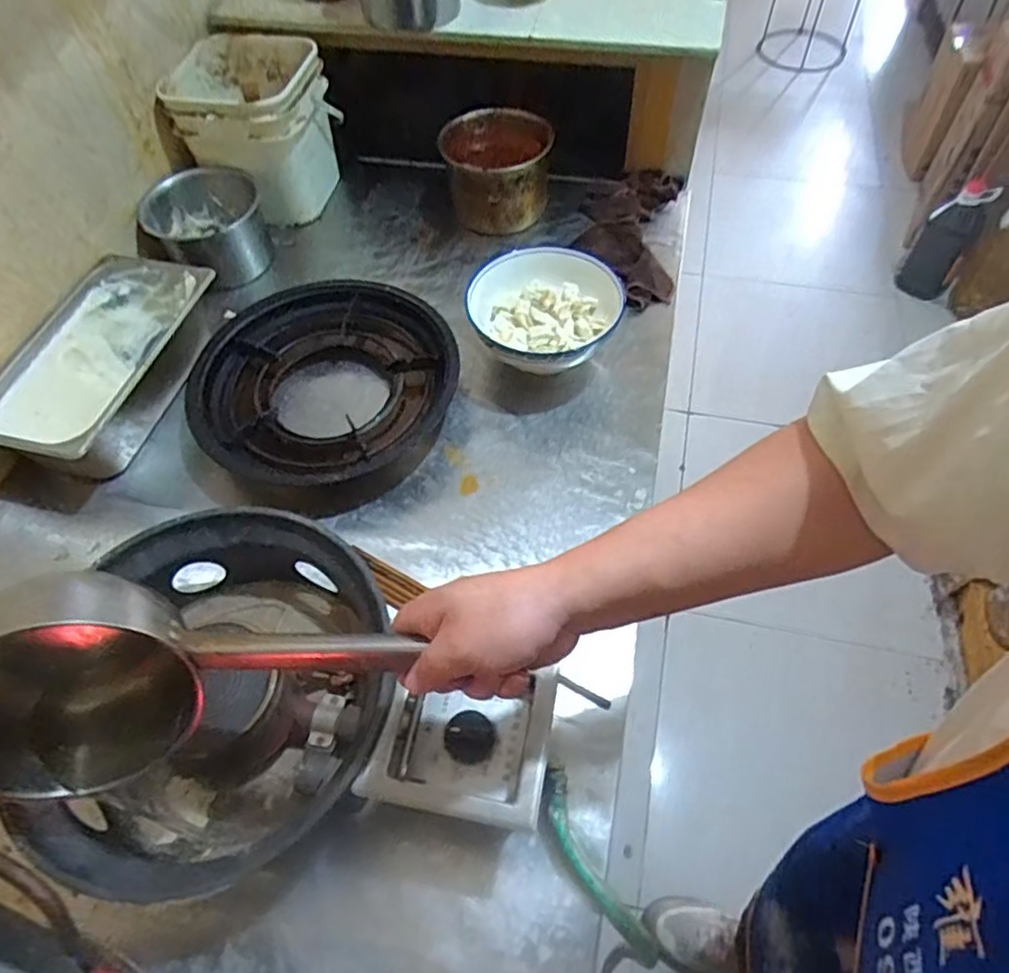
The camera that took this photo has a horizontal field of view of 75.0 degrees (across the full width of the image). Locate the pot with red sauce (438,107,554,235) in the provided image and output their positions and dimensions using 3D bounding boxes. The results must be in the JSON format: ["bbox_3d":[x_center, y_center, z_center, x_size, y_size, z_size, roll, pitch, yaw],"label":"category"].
[{"bbox_3d":[-0.010,-0.507,1.050,0.166,0.116,0.157,-2,58,3],"label":"pot with red sauce"}]

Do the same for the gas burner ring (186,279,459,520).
[{"bbox_3d":[-0.231,-0.130,0.843,0.301,0.065,0.292,-2,58,3],"label":"gas burner ring"}]

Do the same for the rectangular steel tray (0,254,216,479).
[{"bbox_3d":[-0.509,-0.158,0.853,0.161,0.092,0.322,10,59,10],"label":"rectangular steel tray"}]

